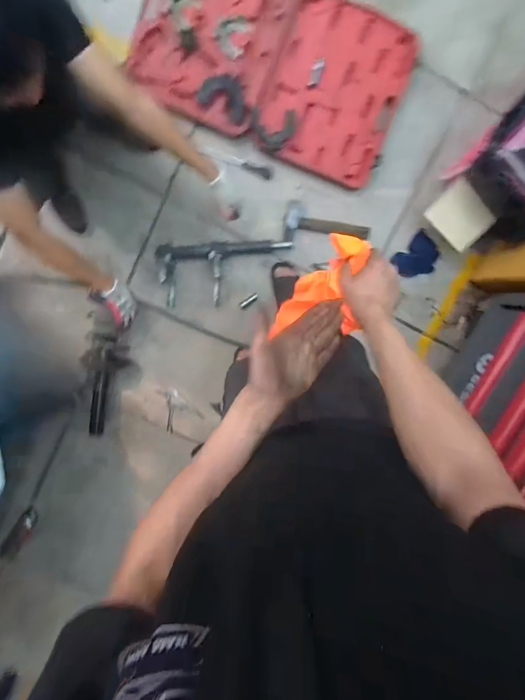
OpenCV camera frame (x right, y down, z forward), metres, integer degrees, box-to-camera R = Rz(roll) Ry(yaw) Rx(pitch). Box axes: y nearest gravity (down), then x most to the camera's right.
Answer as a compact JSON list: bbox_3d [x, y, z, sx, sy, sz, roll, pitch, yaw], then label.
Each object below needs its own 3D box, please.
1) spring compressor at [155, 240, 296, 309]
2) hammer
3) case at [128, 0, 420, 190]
[{"bbox_3d":[-0.137,-0.289,1.284,0.490,0.053,0.221,-4,101,-3],"label":"spring compressor"},{"bbox_3d":[0.235,-0.453,1.259,0.310,0.044,0.133,13,99,9],"label":"hammer"},{"bbox_3d":[0.049,-0.982,1.163,0.906,0.086,0.543,18,98,-6],"label":"case"}]

